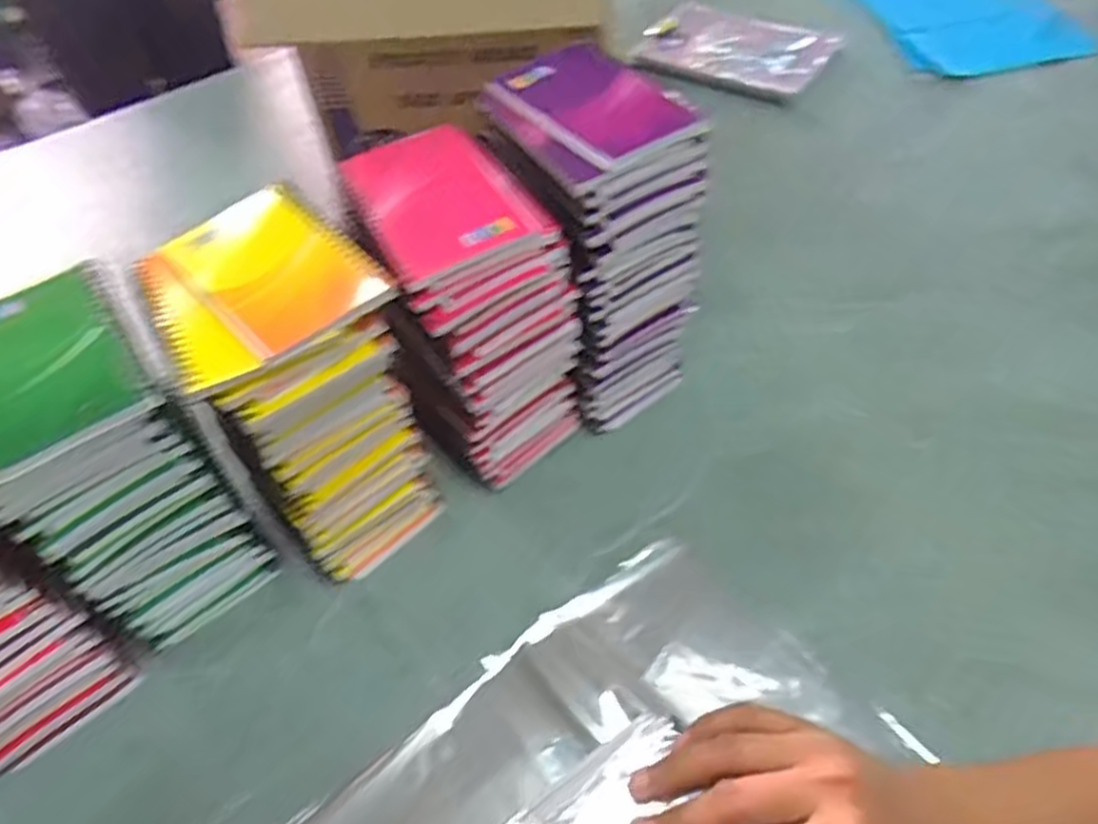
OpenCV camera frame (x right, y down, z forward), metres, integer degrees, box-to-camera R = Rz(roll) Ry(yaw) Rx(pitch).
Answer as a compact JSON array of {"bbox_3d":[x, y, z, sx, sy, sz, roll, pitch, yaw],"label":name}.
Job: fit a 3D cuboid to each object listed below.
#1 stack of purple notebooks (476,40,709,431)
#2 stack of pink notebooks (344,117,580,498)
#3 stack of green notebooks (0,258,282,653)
[{"bbox_3d":[0.033,-0.117,0.555,0.108,0.234,0.135,-28,56,-17],"label":"stack of purple notebooks"},{"bbox_3d":[-0.055,-0.065,0.527,0.111,0.221,0.135,-26,55,-16],"label":"stack of pink notebooks"},{"bbox_3d":[-0.264,0.036,0.473,0.106,0.210,0.128,-28,56,-18],"label":"stack of green notebooks"}]

